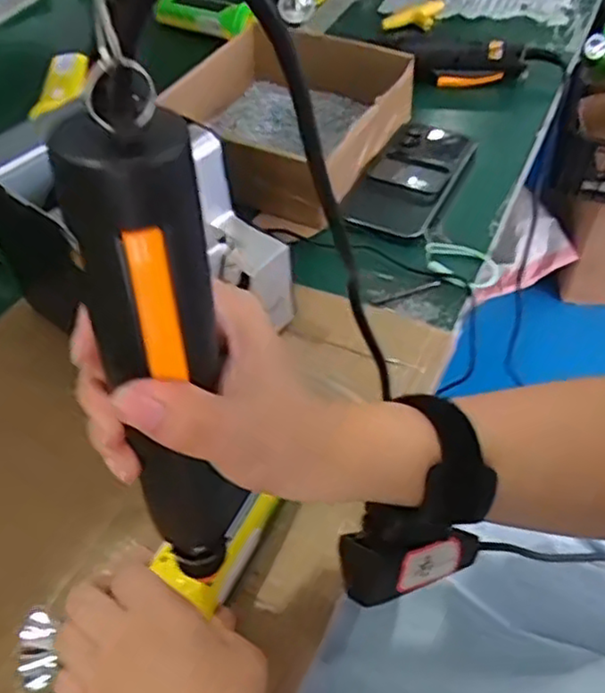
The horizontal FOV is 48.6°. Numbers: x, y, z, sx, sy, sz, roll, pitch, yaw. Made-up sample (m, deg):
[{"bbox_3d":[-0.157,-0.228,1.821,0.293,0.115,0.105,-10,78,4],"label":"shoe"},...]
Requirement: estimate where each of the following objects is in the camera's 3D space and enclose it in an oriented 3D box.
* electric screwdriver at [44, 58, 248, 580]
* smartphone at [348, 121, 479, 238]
[{"bbox_3d":[-0.042,0.005,0.210,0.033,0.165,0.038,-7,30,-3],"label":"electric screwdriver"},{"bbox_3d":[0.103,-0.160,0.627,0.077,0.015,0.167,24,56,21],"label":"smartphone"}]

